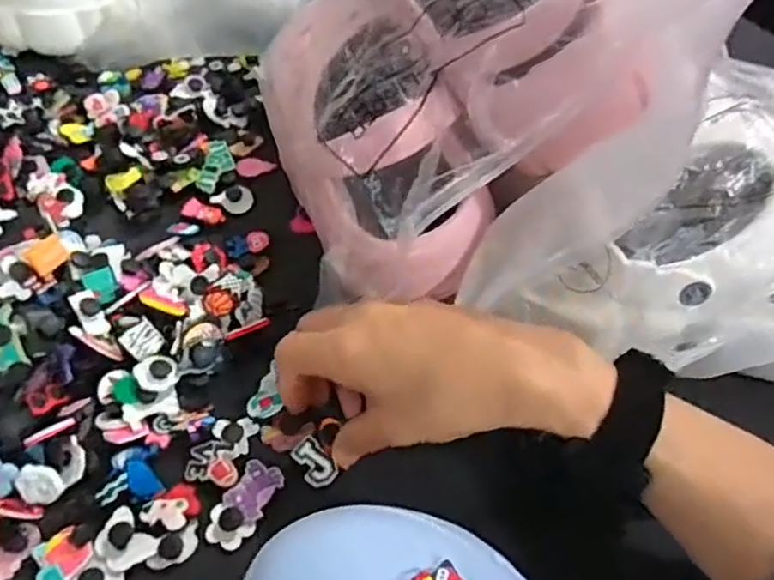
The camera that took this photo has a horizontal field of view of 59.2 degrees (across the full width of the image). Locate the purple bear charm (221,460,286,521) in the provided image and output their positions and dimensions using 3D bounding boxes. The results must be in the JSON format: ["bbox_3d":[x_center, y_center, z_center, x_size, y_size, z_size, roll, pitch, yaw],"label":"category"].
[{"bbox_3d":[-0.067,0.100,0.347,0.023,0.004,0.027,28,56,19],"label":"purple bear charm"}]

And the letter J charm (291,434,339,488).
[{"bbox_3d":[-0.038,0.090,0.356,0.018,0.004,0.027,-33,59,-25],"label":"letter J charm"}]

